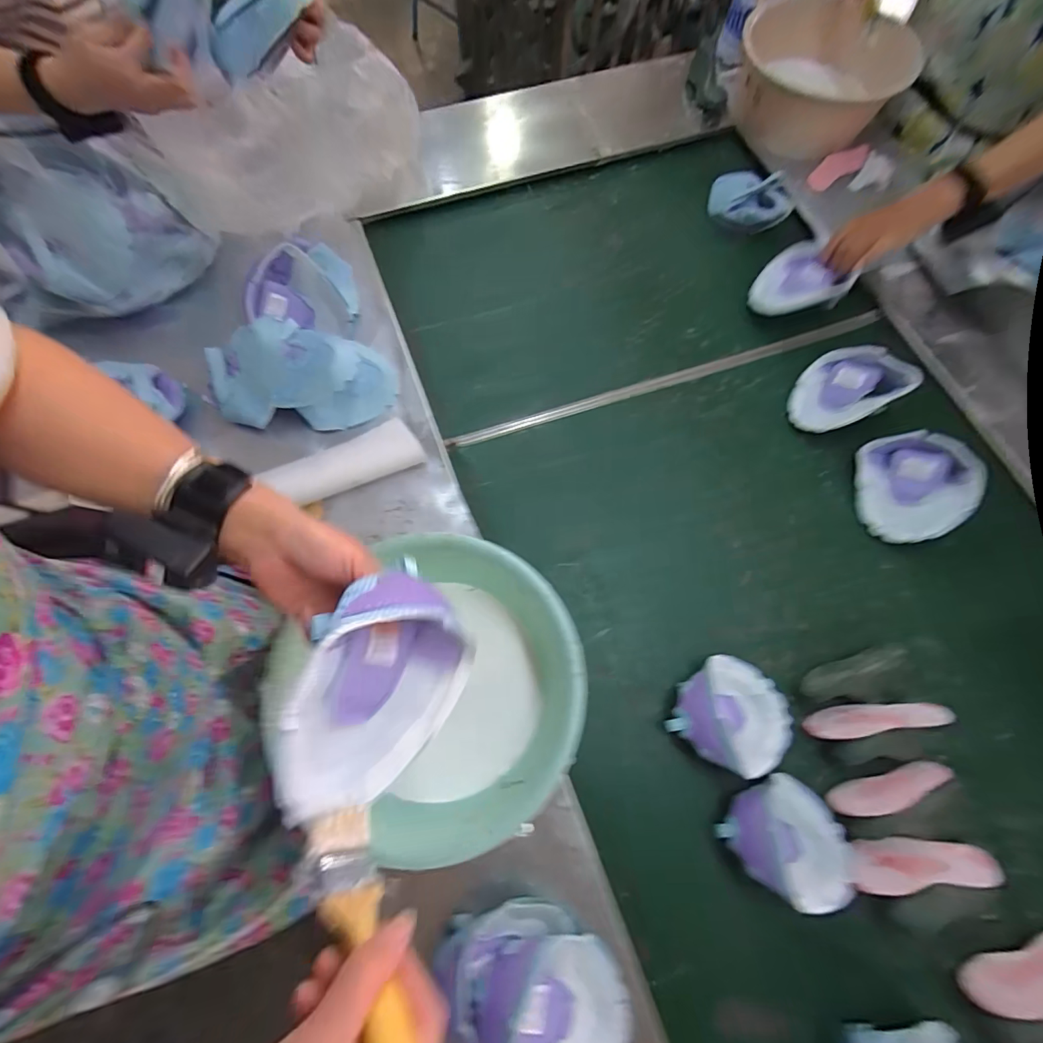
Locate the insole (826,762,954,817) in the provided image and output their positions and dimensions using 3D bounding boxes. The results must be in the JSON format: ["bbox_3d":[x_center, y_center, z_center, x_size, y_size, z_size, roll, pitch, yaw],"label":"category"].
[{"bbox_3d":[0.431,0.311,0.554,0.144,0.052,0.004,-17,97,1],"label":"insole"}]

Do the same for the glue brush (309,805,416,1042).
[{"bbox_3d":[-0.083,0.216,0.247,0.034,0.149,0.008,12,104,-33],"label":"glue brush"}]

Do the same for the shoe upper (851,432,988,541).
[{"bbox_3d":[0.557,-0.050,0.669,0.134,0.063,0.160,9,70,6],"label":"shoe upper"}]

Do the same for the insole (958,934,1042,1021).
[{"bbox_3d":[0.534,0.471,0.493,0.144,0.055,0.011,-15,100,-3],"label":"insole"}]

